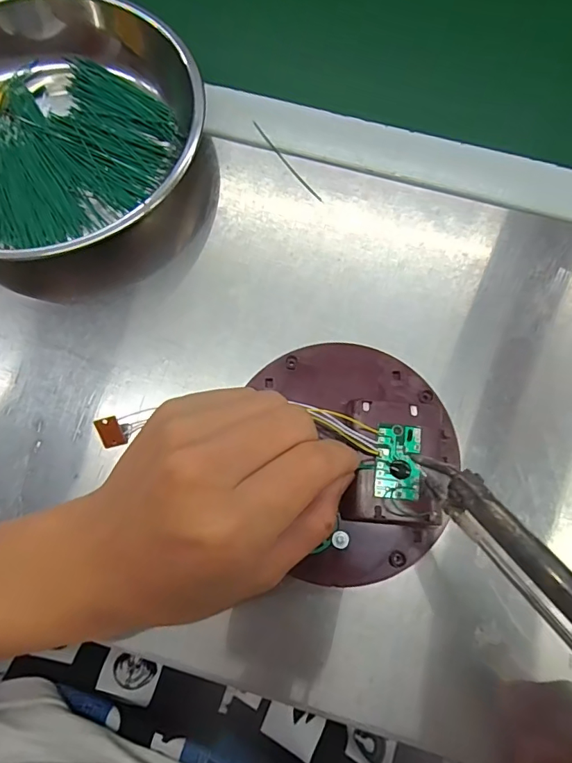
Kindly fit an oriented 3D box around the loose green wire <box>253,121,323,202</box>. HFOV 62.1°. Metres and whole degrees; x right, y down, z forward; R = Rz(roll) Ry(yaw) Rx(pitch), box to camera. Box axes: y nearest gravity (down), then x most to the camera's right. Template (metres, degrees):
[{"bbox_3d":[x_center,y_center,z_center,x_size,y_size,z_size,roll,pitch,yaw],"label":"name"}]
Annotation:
[{"bbox_3d":[0.000,-0.140,0.302,0.004,0.004,0.072,-35,77,-10],"label":"loose green wire"}]

